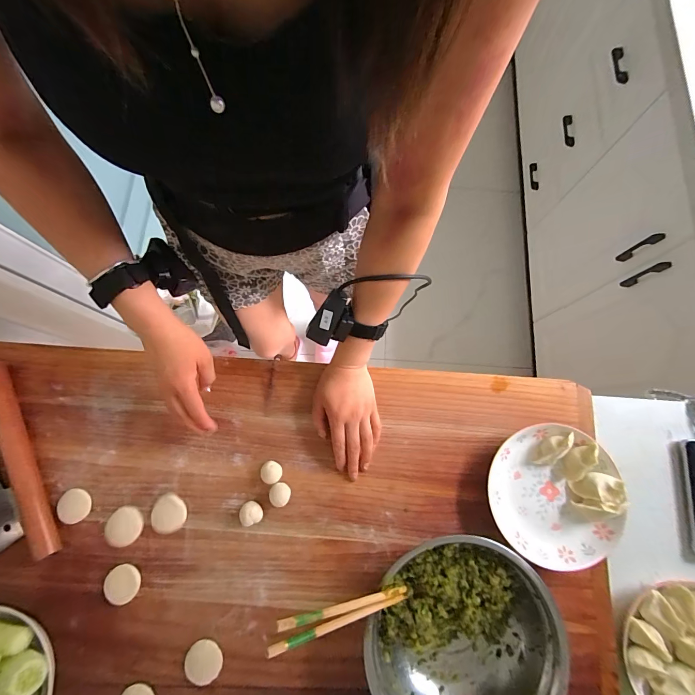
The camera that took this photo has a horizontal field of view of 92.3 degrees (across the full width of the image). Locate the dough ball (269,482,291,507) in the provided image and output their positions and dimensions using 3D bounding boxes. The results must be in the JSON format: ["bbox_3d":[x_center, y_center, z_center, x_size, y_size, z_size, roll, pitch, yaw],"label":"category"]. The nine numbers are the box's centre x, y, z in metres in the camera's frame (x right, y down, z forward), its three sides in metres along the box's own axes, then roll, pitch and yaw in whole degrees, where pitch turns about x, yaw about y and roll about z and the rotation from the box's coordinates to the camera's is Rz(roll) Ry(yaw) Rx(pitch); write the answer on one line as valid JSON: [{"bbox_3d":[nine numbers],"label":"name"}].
[{"bbox_3d":[-0.092,0.200,0.455,0.028,0.014,0.029,0,76,0],"label":"dough ball"}]

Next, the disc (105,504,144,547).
[{"bbox_3d":[-0.301,0.241,0.449,0.045,0.010,0.048,0,76,0],"label":"disc"}]

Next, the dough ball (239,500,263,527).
[{"bbox_3d":[-0.128,0.222,0.446,0.027,0.023,0.029,0,76,0],"label":"dough ball"}]

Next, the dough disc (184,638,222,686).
[{"bbox_3d":[-0.180,0.389,0.413,0.045,0.011,0.044,0,76,0],"label":"dough disc"}]

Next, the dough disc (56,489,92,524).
[{"bbox_3d":[-0.373,0.215,0.455,0.040,0.012,0.043,0,76,0],"label":"dough disc"}]

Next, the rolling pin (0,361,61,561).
[{"bbox_3d":[-0.454,0.147,0.461,0.030,0.024,0.280,-26,78,-6],"label":"rolling pin"}]

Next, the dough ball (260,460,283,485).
[{"bbox_3d":[-0.105,0.171,0.460,0.029,0.016,0.029,0,76,0],"label":"dough ball"}]

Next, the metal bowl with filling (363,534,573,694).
[{"bbox_3d":[0.136,0.343,0.394,0.213,0.063,0.215,0,76,0],"label":"metal bowl with filling"}]

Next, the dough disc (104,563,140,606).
[{"bbox_3d":[-0.293,0.308,0.434,0.043,0.010,0.044,0,76,0],"label":"dough disc"}]

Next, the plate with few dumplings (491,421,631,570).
[{"bbox_3d":[0.273,0.194,0.441,0.154,0.044,0.173,0,76,0],"label":"plate with few dumplings"}]

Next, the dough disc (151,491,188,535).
[{"bbox_3d":[-0.243,0.225,0.453,0.044,0.005,0.047,0,76,0],"label":"dough disc"}]

